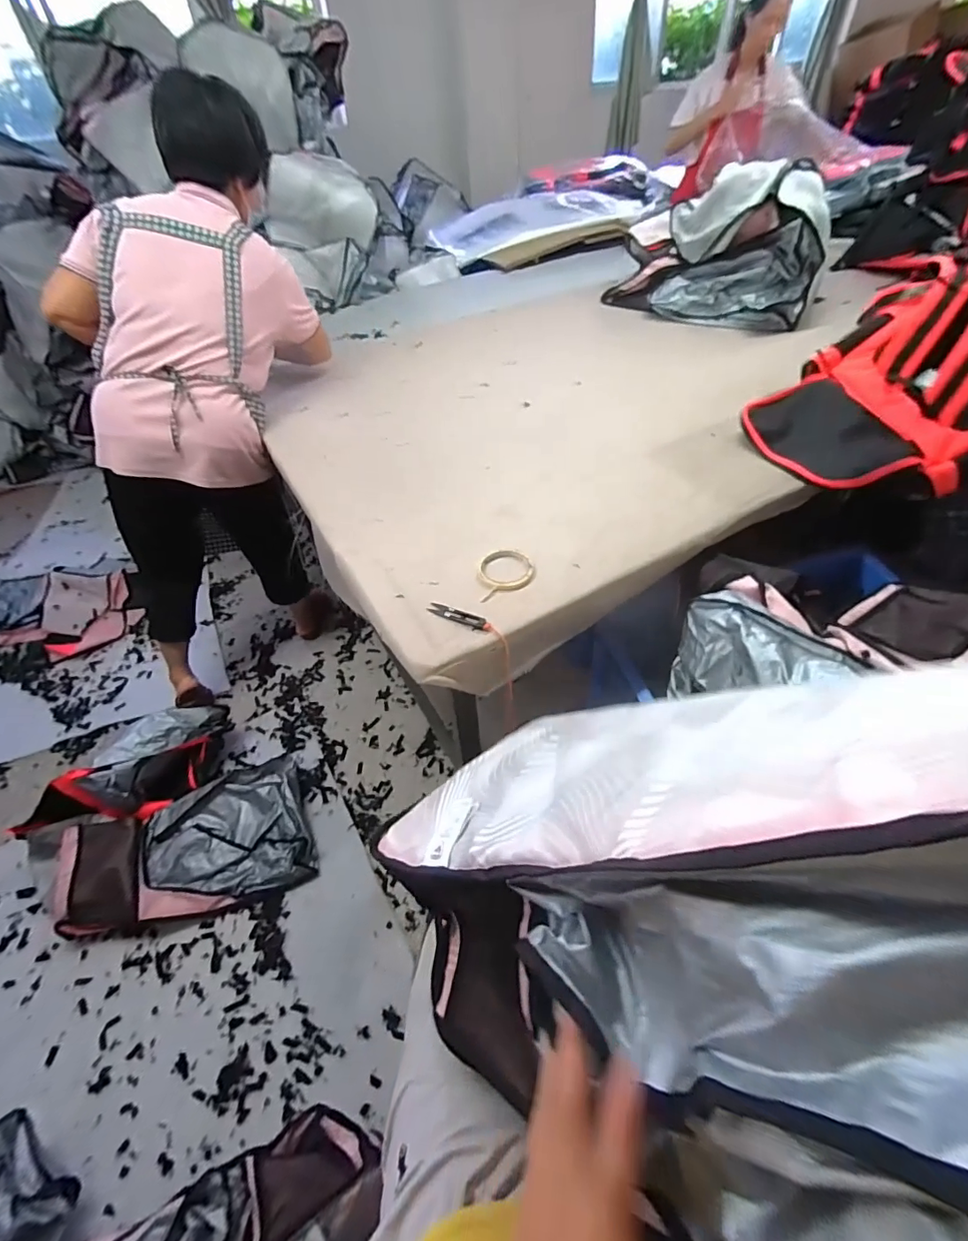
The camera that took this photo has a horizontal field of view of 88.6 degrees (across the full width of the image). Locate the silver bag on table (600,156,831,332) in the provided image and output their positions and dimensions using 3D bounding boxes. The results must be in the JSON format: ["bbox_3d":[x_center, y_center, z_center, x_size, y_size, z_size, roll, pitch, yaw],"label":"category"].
[{"bbox_3d":[0.648,-1.050,1.377,0.519,0.313,0.309,12,50,14],"label":"silver bag on table"}]

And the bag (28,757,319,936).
[{"bbox_3d":[-0.747,0.563,1.194,0.607,0.126,0.292,-17,50,-12],"label":"bag"}]

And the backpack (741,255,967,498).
[{"bbox_3d":[0.883,-0.489,0.922,0.662,0.402,0.458,-33,54,-23],"label":"backpack"}]

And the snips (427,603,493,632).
[{"bbox_3d":[-0.037,-0.008,0.754,0.105,0.007,0.023,22,54,21],"label":"snips"}]

